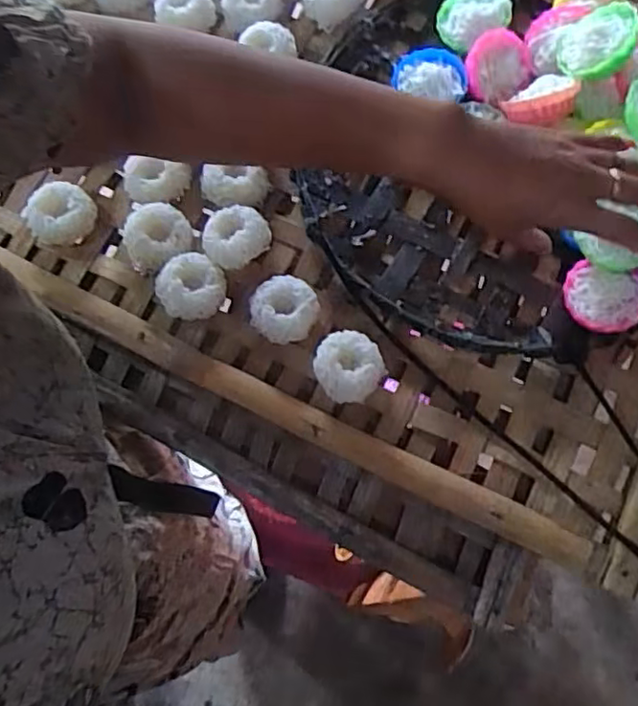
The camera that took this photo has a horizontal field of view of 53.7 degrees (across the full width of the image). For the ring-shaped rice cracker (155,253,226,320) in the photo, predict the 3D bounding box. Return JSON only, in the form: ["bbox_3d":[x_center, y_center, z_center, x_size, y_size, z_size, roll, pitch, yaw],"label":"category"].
[{"bbox_3d":[-0.099,-0.051,0.492,0.051,0.023,0.045,-42,78,-11],"label":"ring-shaped rice cracker"}]

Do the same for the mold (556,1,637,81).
[{"bbox_3d":[0.219,-0.246,0.496,0.060,0.019,0.064,-30,47,38],"label":"mold"}]

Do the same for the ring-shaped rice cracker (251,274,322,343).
[{"bbox_3d":[-0.027,-0.033,0.493,0.048,0.027,0.048,0,73,0],"label":"ring-shaped rice cracker"}]

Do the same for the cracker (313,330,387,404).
[{"bbox_3d":[0.022,0.011,0.478,0.049,0.029,0.051,0,73,0],"label":"cracker"}]

